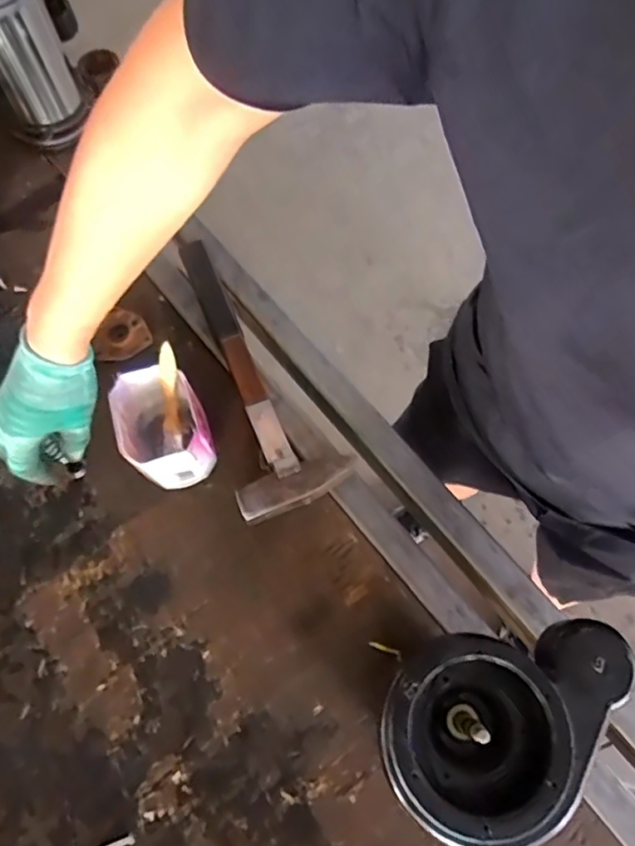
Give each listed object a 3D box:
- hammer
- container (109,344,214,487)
[{"bbox_3d":[-0.071,-0.060,0.626,0.120,0.042,0.325,-20,70,-7],"label":"hammer"},{"bbox_3d":[-0.148,0.008,0.563,0.081,0.117,0.093,-22,70,-8],"label":"container"}]

